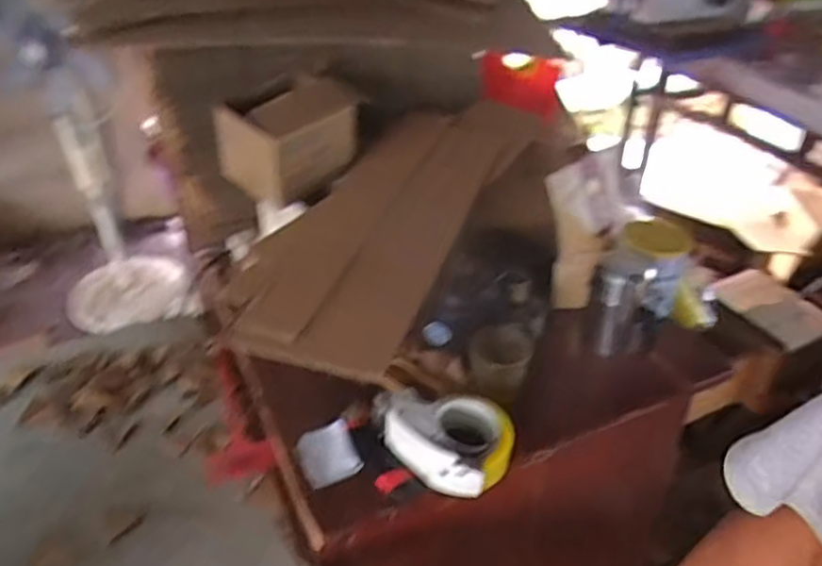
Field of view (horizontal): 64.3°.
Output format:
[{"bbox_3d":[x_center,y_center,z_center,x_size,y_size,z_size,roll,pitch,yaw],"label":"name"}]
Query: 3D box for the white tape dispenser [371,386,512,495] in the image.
[{"bbox_3d":[0.036,0.189,0.800,0.173,0.056,0.117,8,37,10],"label":"white tape dispenser"}]

